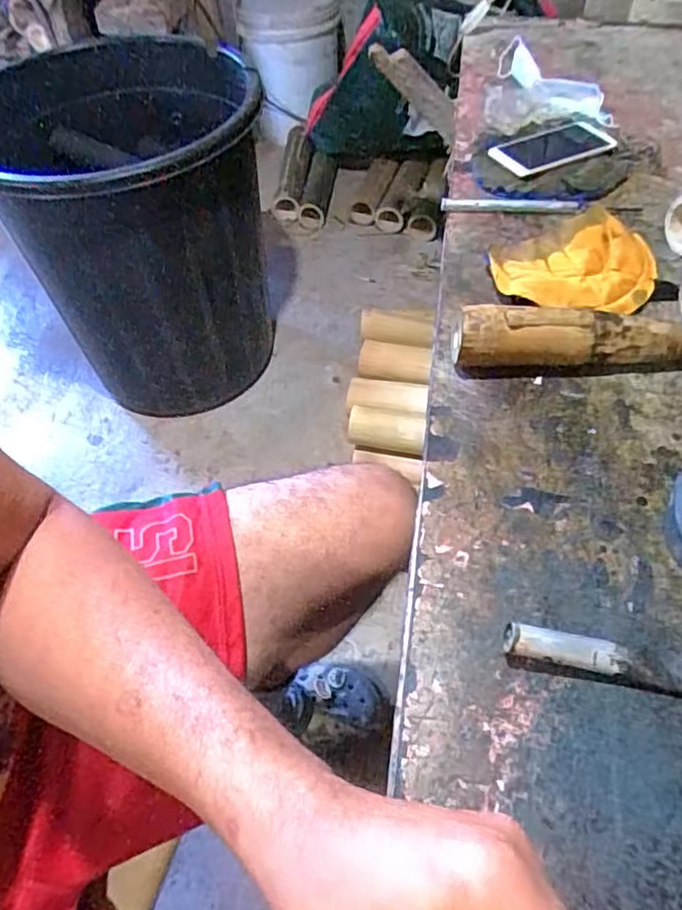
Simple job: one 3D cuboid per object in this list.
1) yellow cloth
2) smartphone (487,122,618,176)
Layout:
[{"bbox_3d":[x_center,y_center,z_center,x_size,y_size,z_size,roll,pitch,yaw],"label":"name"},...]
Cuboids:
[{"bbox_3d":[0.230,-0.177,0.593,0.155,0.045,0.109,-15,53,-10],"label":"yellow cloth"},{"bbox_3d":[0.249,-0.363,0.741,0.146,0.016,0.076,-21,57,-15],"label":"smartphone"}]

